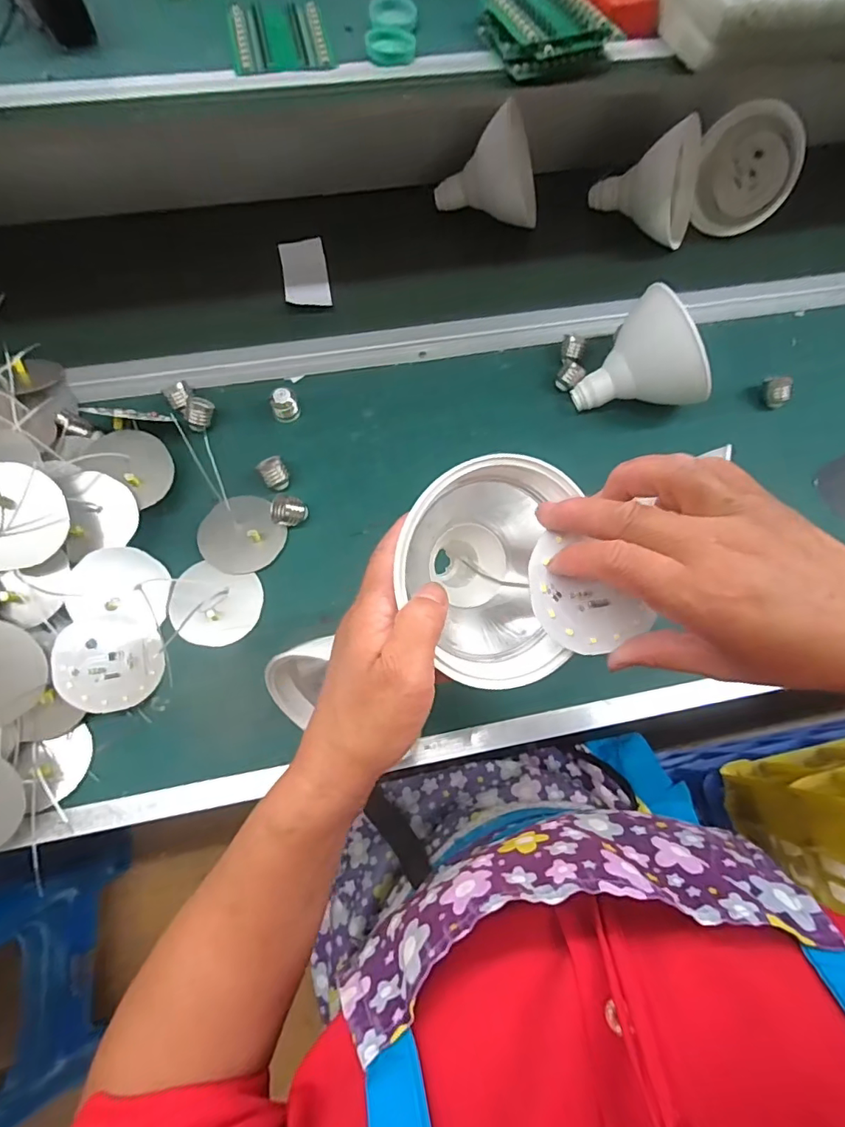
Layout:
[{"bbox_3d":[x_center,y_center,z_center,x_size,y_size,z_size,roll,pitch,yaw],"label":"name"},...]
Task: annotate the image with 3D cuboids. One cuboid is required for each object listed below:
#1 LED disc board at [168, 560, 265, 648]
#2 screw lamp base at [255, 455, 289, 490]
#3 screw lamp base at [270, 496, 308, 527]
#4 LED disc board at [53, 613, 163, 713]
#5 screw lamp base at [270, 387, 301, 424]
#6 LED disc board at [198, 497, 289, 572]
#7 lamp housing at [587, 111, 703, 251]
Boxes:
[{"bbox_3d":[-0.176,0.035,0.427,0.074,0.017,0.066,12,72,2],"label":"LED disc board"},{"bbox_3d":[-0.135,-0.081,0.465,0.022,0.023,0.027,-29,75,-11],"label":"screw lamp base"},{"bbox_3d":[-0.121,-0.045,0.452,0.032,0.030,0.022,2,72,-2],"label":"screw lamp base"},{"bbox_3d":[-0.240,0.076,0.390,0.071,0.004,0.071,-3,77,-42],"label":"LED disc board"},{"bbox_3d":[-0.133,-0.153,0.489,0.025,0.026,0.022,-21,74,-9],"label":"screw lamp base"},{"bbox_3d":[-0.160,-0.025,0.445,0.069,0.013,0.070,-32,76,-12],"label":"LED disc board"},{"bbox_3d":[0.261,-0.434,0.560,0.117,0.096,0.104,27,73,6],"label":"lamp housing"}]

